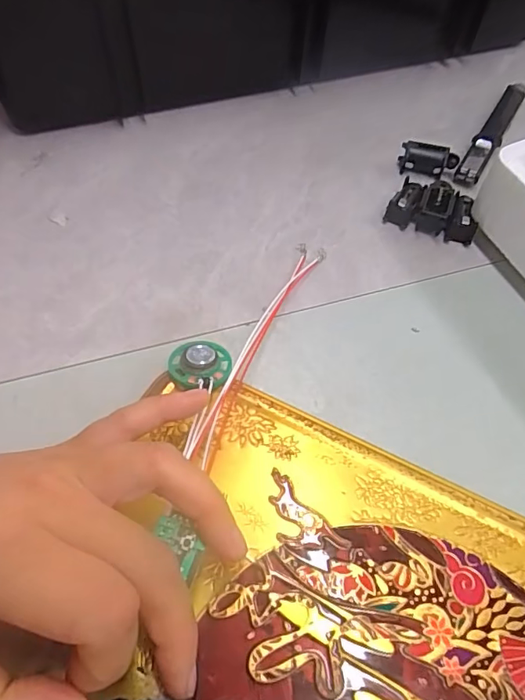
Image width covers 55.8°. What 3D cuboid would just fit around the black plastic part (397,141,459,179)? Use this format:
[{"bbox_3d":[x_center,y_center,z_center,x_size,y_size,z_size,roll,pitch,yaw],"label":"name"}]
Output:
[{"bbox_3d":[0.105,-0.119,0.312,0.035,0.017,0.012,13,57,7],"label":"black plastic part"}]

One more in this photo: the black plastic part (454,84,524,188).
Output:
[{"bbox_3d":[0.157,-0.150,0.335,0.015,0.008,0.128,28,60,16],"label":"black plastic part"}]

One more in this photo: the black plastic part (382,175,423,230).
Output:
[{"bbox_3d":[0.085,-0.088,0.295,0.015,0.012,0.030,28,61,16],"label":"black plastic part"}]

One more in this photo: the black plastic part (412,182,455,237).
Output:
[{"bbox_3d":[0.100,-0.083,0.288,0.018,0.014,0.026,21,59,12],"label":"black plastic part"}]

